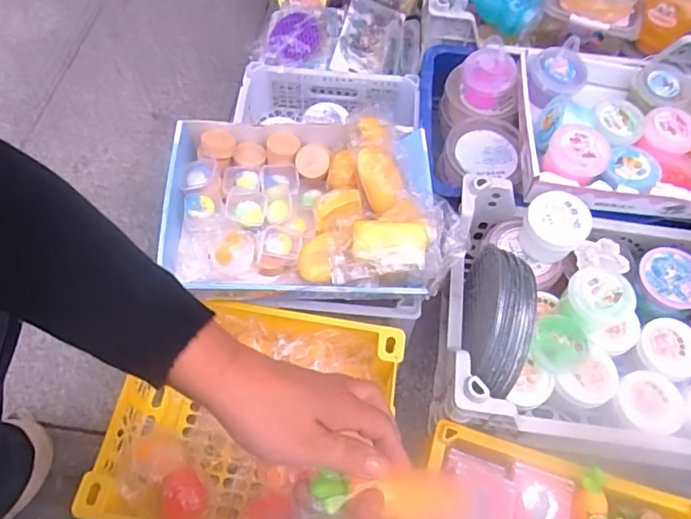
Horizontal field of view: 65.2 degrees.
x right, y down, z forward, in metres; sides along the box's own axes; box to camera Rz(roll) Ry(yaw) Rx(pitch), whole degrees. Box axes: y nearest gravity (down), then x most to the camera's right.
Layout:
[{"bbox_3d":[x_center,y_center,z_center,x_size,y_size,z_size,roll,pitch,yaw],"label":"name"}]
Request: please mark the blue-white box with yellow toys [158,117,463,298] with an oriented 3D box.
[{"bbox_3d":[-0.043,-0.071,0.634,0.328,0.076,0.233,1,59,-2],"label":"blue-white box with yellow toys"}]

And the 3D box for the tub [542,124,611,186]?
[{"bbox_3d":[0.278,-0.128,0.645,0.068,0.033,0.075,24,61,11],"label":"tub"}]

